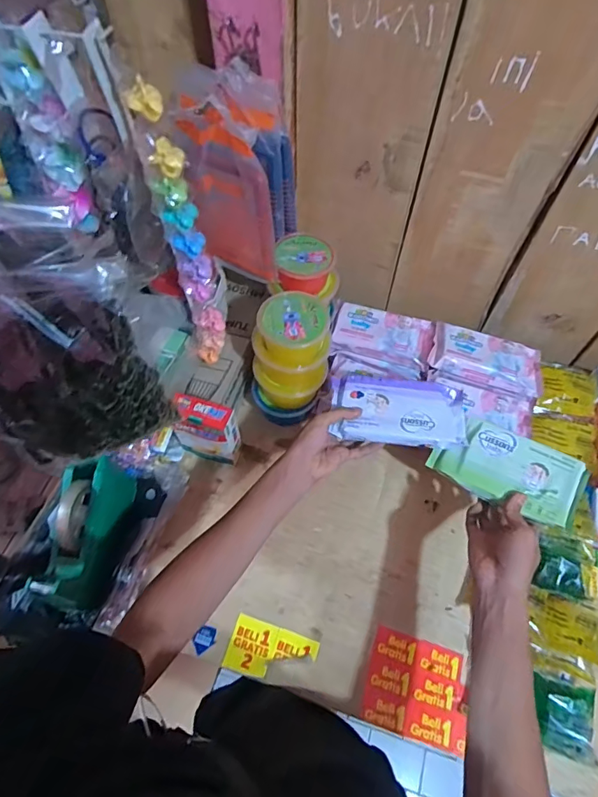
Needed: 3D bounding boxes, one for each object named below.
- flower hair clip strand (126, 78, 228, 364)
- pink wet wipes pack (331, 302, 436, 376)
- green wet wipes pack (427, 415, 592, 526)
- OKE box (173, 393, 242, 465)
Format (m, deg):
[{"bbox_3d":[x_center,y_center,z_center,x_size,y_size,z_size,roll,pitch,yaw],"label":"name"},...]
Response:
[{"bbox_3d":[-0.138,-0.187,0.561,0.048,0.356,0.076,-10,61,-5],"label":"flower hair clip strand"},{"bbox_3d":[0.145,-0.110,0.769,0.164,0.037,0.098,15,62,9],"label":"pink wet wipes pack"},{"bbox_3d":[0.277,0.095,0.600,0.178,0.036,0.095,26,77,26],"label":"green wet wipes pack"},{"bbox_3d":[-0.143,0.051,0.699,0.096,0.146,0.046,17,62,10],"label":"OKE box"}]

